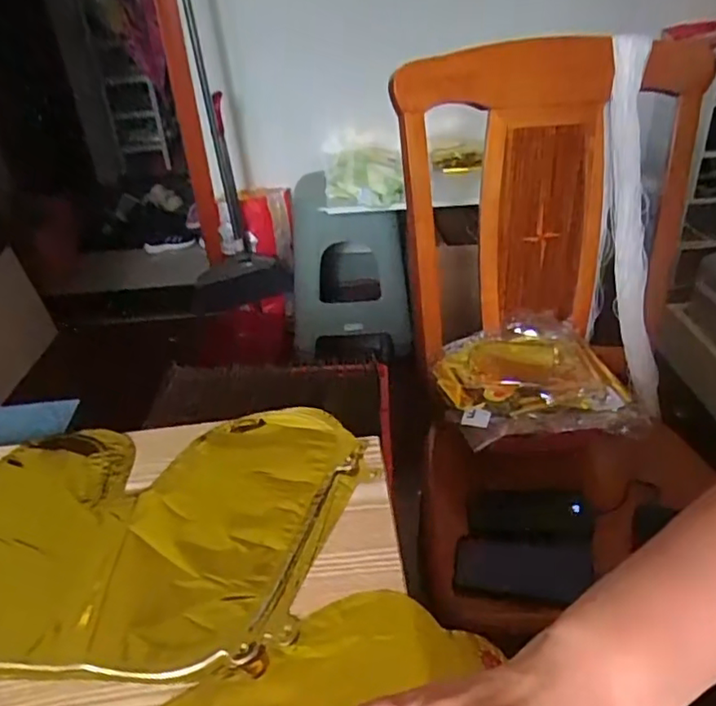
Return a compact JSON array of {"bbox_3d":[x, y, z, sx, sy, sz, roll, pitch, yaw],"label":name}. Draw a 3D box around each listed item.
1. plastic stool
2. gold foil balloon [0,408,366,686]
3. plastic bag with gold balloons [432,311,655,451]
[{"bbox_3d":[-0.034,-0.253,1.852,0.347,0.472,0.280,-5,33,-2],"label":"plastic stool"},{"bbox_3d":[-0.218,0.120,0.418,0.420,0.013,0.210,-5,33,2],"label":"gold foil balloon"},{"bbox_3d":[0.257,0.037,0.912,0.265,0.052,0.231,-7,33,-5],"label":"plastic bag with gold balloons"}]

